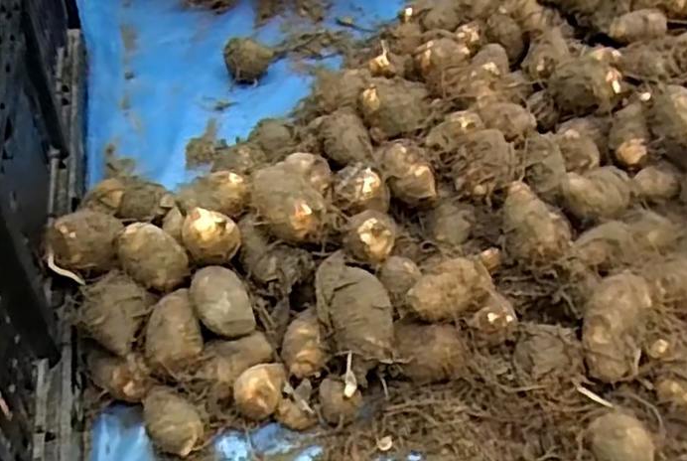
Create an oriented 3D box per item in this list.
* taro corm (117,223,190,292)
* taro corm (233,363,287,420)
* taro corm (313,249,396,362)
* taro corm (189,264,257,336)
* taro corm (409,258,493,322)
[{"bbox_3d":[-0.123,0.017,0.427,0.035,0.031,0.037,-1,49,2],"label":"taro corm"},{"bbox_3d":[-0.051,0.100,0.410,0.031,0.027,0.033,-1,49,2],"label":"taro corm"},{"bbox_3d":[0.007,0.051,0.417,0.045,0.033,0.071,-7,49,-3],"label":"taro corm"},{"bbox_3d":[-0.076,0.048,0.421,0.032,0.041,0.036,-23,52,-16],"label":"taro corm"},{"bbox_3d":[0.065,0.041,0.413,0.055,0.034,0.031,-31,54,-22],"label":"taro corm"}]

